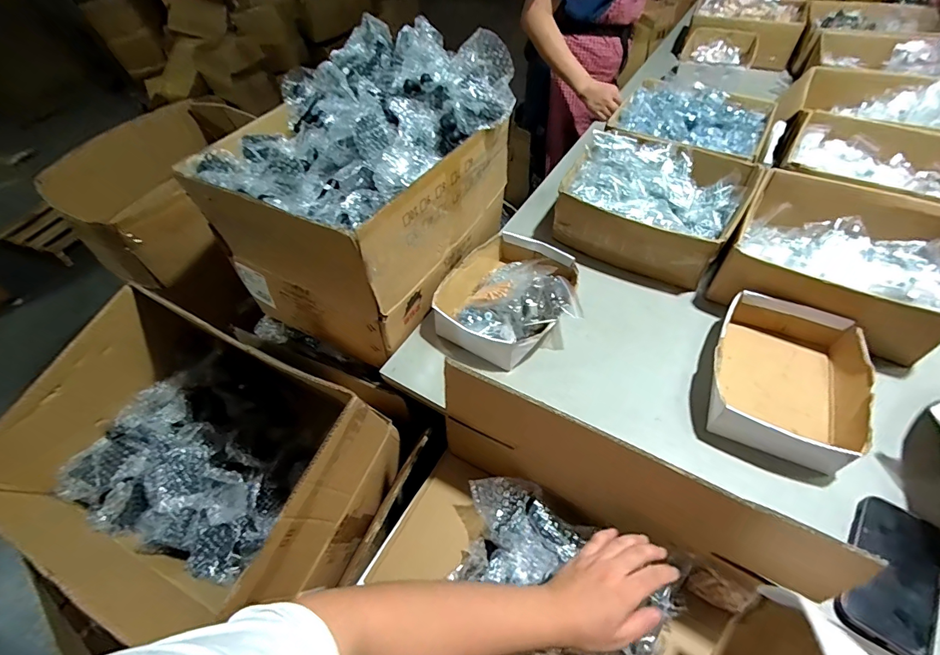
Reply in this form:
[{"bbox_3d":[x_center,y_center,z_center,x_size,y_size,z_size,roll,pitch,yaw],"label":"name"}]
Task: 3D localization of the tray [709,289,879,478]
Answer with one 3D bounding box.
[{"bbox_3d":[0.457,0.073,0.627,0.187,0.069,0.243,23,57,21],"label":"tray"}]

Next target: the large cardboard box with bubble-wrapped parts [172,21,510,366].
[{"bbox_3d":[-0.186,-0.257,0.785,0.364,0.340,0.465,25,58,22],"label":"large cardboard box with bubble-wrapped parts"}]

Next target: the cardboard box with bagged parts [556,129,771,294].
[{"bbox_3d":[0.359,-0.251,0.845,0.312,0.120,0.274,25,58,22],"label":"cardboard box with bagged parts"}]

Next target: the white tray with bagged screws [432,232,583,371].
[{"bbox_3d":[0.074,-0.052,0.758,0.229,0.068,0.248,24,58,22],"label":"white tray with bagged screws"}]

